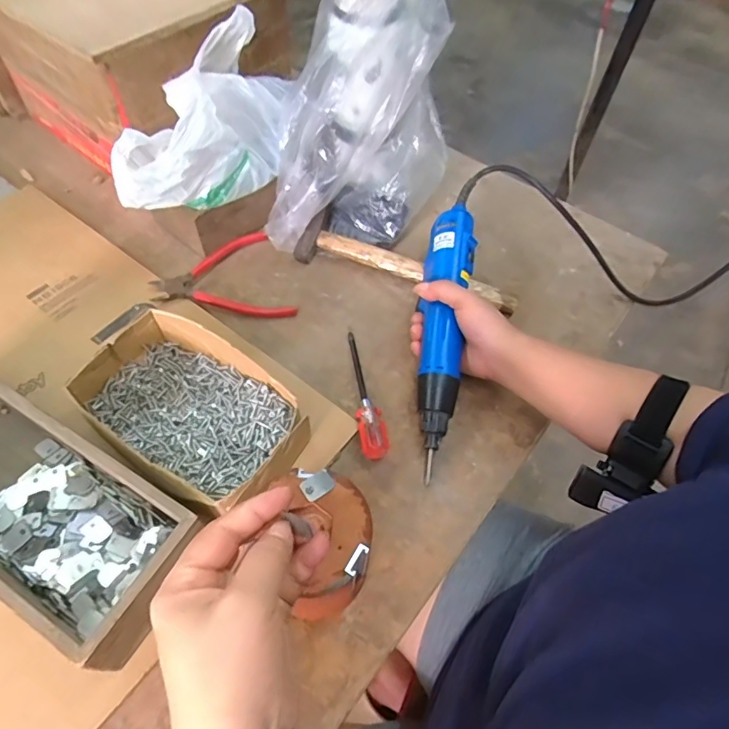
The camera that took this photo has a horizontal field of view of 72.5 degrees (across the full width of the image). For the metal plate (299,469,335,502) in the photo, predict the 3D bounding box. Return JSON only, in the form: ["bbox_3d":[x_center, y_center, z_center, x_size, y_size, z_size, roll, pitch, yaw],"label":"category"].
[{"bbox_3d":[-0.030,0.077,0.318,0.020,0.004,0.014,-30,63,-21],"label":"metal plate"}]

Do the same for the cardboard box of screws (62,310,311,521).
[{"bbox_3d":[-0.144,0.040,0.410,0.191,0.056,0.121,33,60,18],"label":"cardboard box of screws"}]

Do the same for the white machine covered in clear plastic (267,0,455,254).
[{"bbox_3d":[-0.007,-0.245,0.501,0.187,0.259,0.110,-4,56,-6],"label":"white machine covered in clear plastic"}]

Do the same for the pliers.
[{"bbox_3d":[-0.151,-0.085,0.522,0.129,0.019,0.114,-16,58,-14],"label":"pliers"}]

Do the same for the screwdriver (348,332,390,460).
[{"bbox_3d":[-0.002,0.026,0.464,0.022,0.020,0.137,-8,56,-9],"label":"screwdriver"}]

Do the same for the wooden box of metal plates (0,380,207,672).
[{"bbox_3d":[-0.249,0.094,0.364,0.282,0.064,0.098,28,58,15],"label":"wooden box of metal plates"}]

